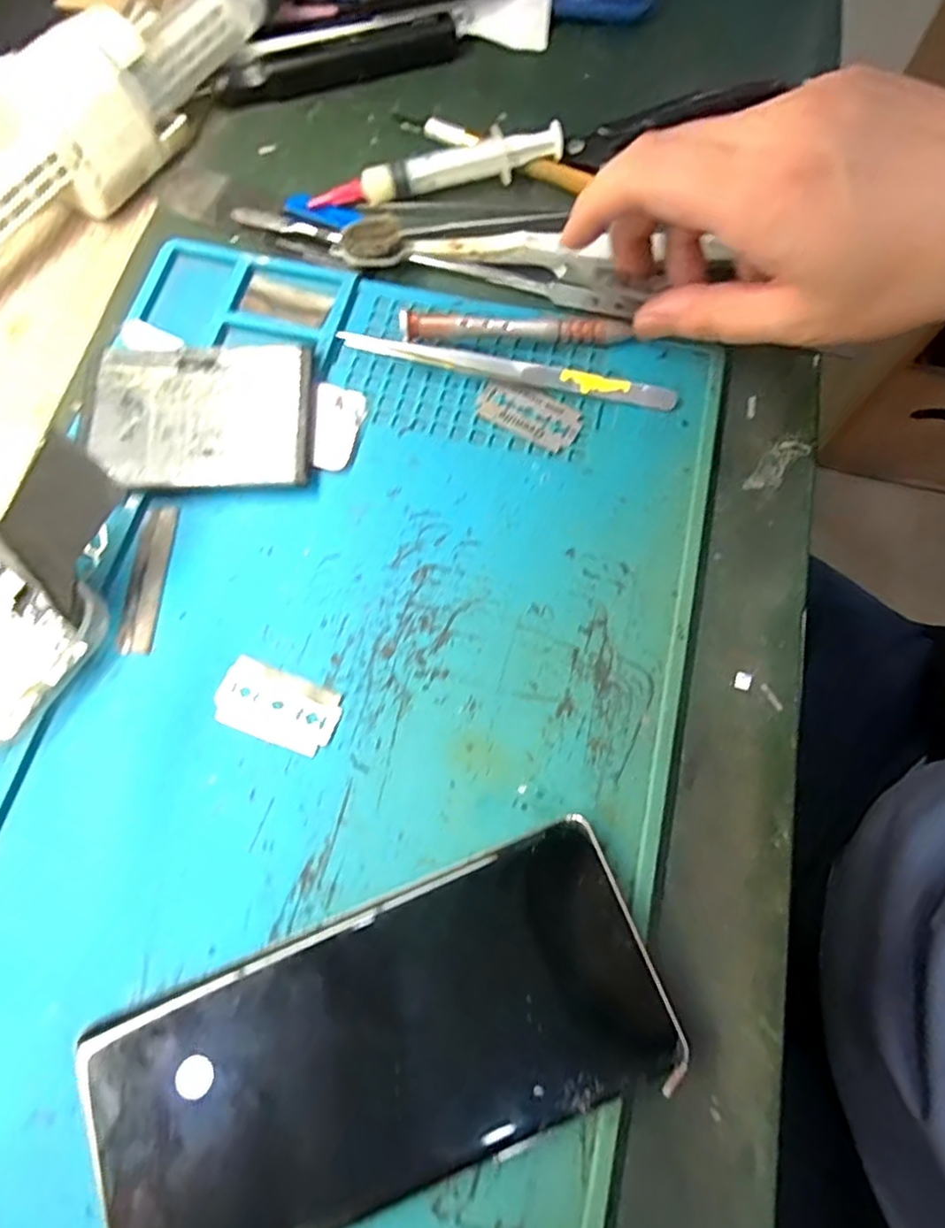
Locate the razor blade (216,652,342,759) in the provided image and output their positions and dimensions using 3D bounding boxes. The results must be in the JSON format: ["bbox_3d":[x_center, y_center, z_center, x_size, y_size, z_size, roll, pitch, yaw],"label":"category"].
[{"bbox_3d":[-0.067,0.031,0.222,0.042,0.004,0.023,20,73,7],"label":"razor blade"}]

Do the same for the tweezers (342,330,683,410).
[{"bbox_3d":[0.013,-0.099,0.263,0.137,0.010,0.010,12,72,5],"label":"tweezers"}]

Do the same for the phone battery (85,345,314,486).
[{"bbox_3d":[-0.105,-0.077,0.256,0.082,0.012,0.061,0,71,0],"label":"phone battery"}]

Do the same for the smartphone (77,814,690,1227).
[{"bbox_3d":[-0.025,0.124,0.186,0.158,0.012,0.071,-21,72,-7],"label":"smartphone"}]

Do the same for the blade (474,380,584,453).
[{"bbox_3d":[0.023,-0.081,0.260,0.042,0.004,0.022,28,74,9],"label":"blade"}]

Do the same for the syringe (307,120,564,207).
[{"bbox_3d":[-0.015,-0.200,0.295,0.112,0.016,0.016,-14,72,-4],"label":"syringe"}]

